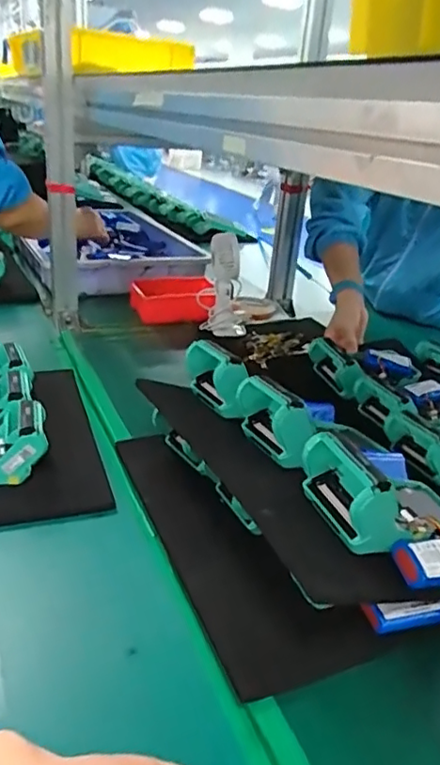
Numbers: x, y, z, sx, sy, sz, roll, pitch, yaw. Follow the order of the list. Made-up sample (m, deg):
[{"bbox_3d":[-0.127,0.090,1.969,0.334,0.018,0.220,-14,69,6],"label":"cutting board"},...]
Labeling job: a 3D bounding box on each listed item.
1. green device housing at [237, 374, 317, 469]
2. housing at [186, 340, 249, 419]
[{"bbox_3d":[0.051,0.033,0.540,0.033,0.062,0.089,-10,29,-30],"label":"green device housing"},{"bbox_3d":[-0.001,-0.004,0.626,0.032,0.065,0.112,-12,30,-31],"label":"housing"}]

